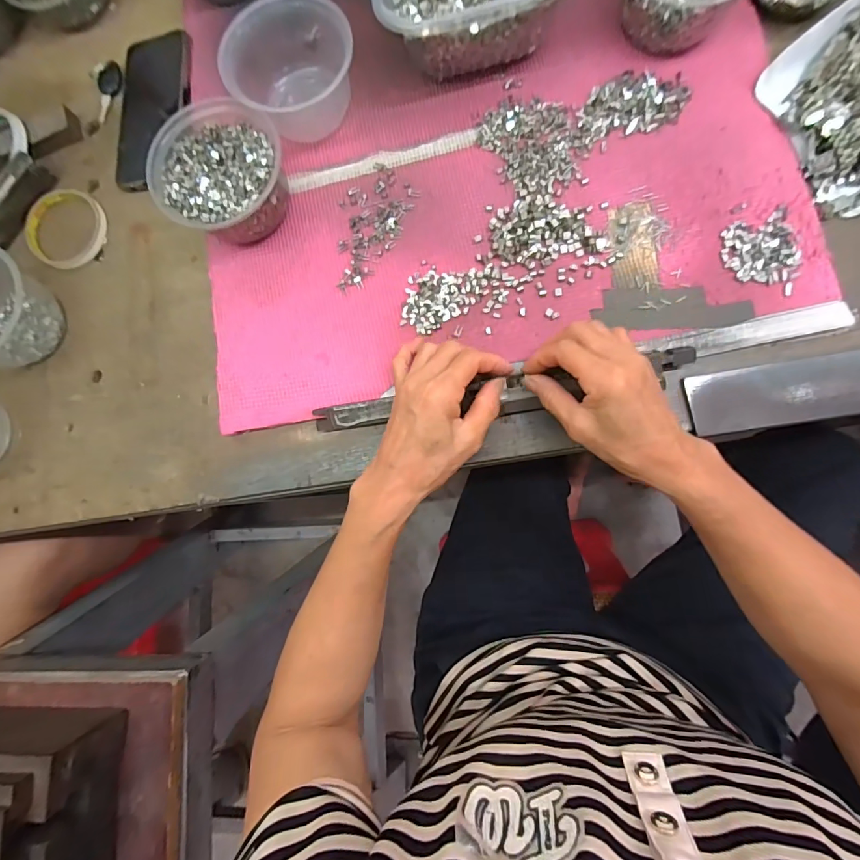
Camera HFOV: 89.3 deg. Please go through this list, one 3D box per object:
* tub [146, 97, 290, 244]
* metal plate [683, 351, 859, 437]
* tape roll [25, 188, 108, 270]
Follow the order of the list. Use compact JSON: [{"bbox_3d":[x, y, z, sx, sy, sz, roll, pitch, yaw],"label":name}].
[{"bbox_3d":[-0.181,-0.226,0.392,0.109,0.060,0.110,-1,85,7],"label":"tub"},{"bbox_3d":[0.335,-0.038,0.340,0.245,0.010,0.049,-9,86,6],"label":"metal plate"},{"bbox_3d":[-0.378,-0.210,0.450,0.087,0.008,0.081,-1,85,7],"label":"tape roll"}]

